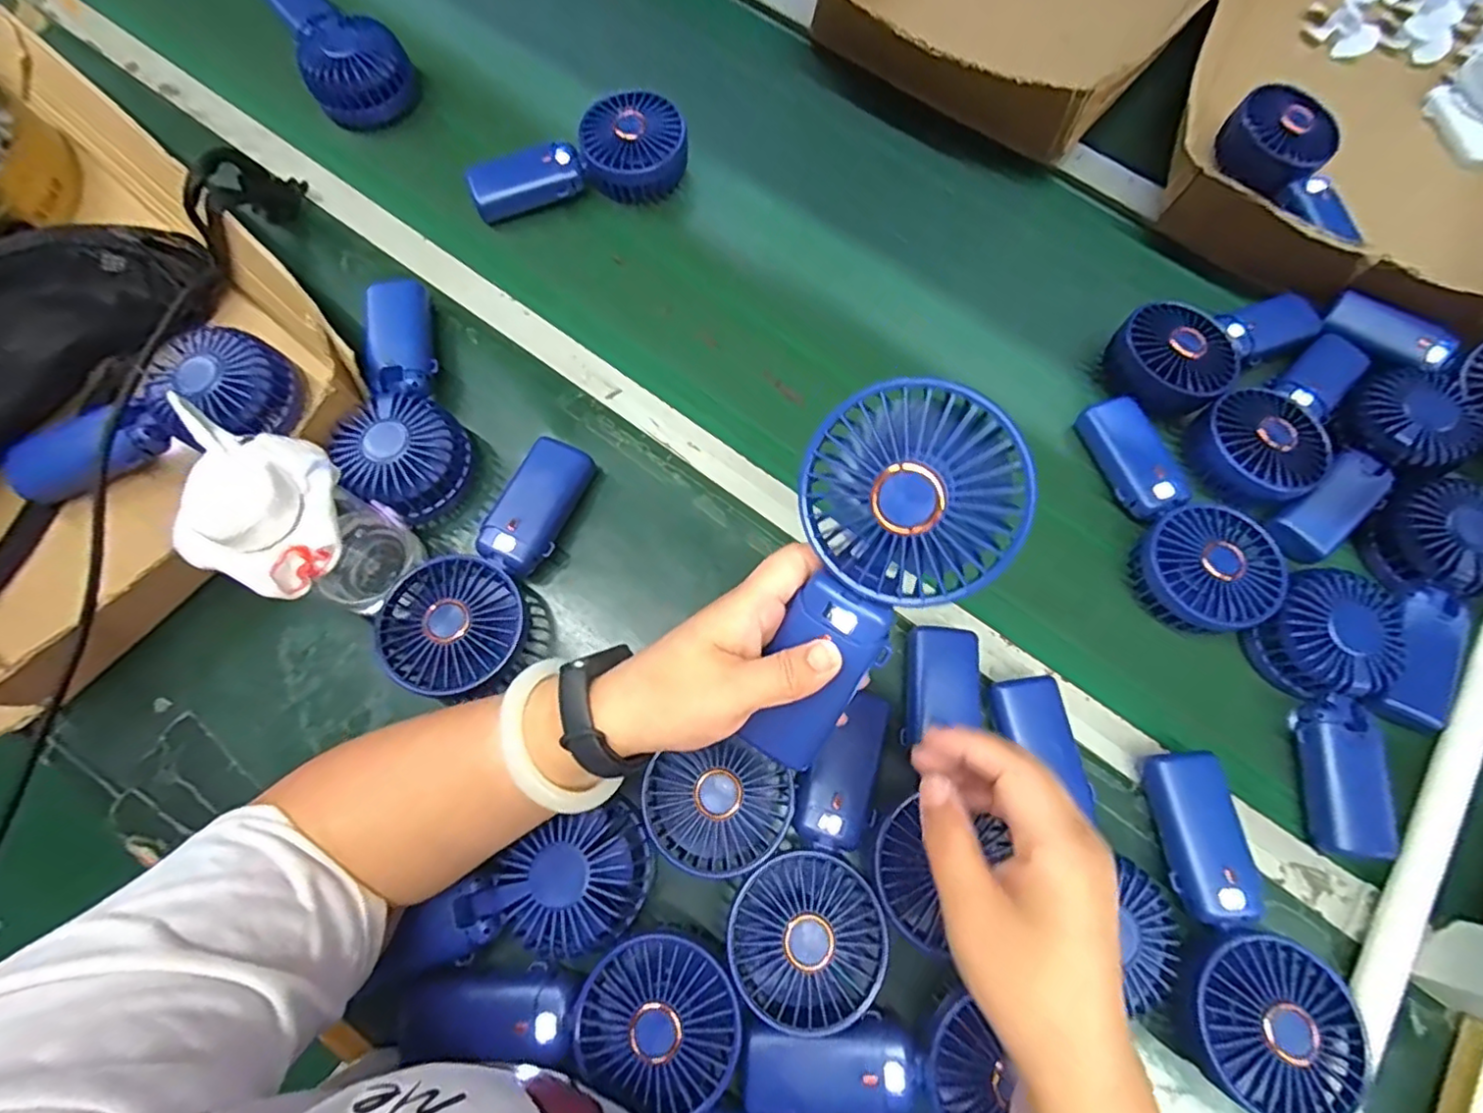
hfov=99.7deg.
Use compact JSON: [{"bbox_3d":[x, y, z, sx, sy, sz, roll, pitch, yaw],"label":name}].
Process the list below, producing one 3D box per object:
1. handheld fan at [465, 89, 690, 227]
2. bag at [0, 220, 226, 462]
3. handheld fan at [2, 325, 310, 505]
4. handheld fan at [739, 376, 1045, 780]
[{"bbox_3d":[-0.137,-0.337,0.534,0.180,0.045,0.080,-11,73,-5],"label":"handheld fan"},{"bbox_3d":[-0.493,-0.130,0.419,0.062,0.088,0.282,36,75,9],"label":"bag"},{"bbox_3d":[-0.410,-0.095,0.434,0.190,0.047,0.075,-21,74,-8],"label":"handheld fan"},{"bbox_3d":[0.050,0.016,0.272,0.082,0.044,0.182,26,109,8],"label":"handheld fan"}]

